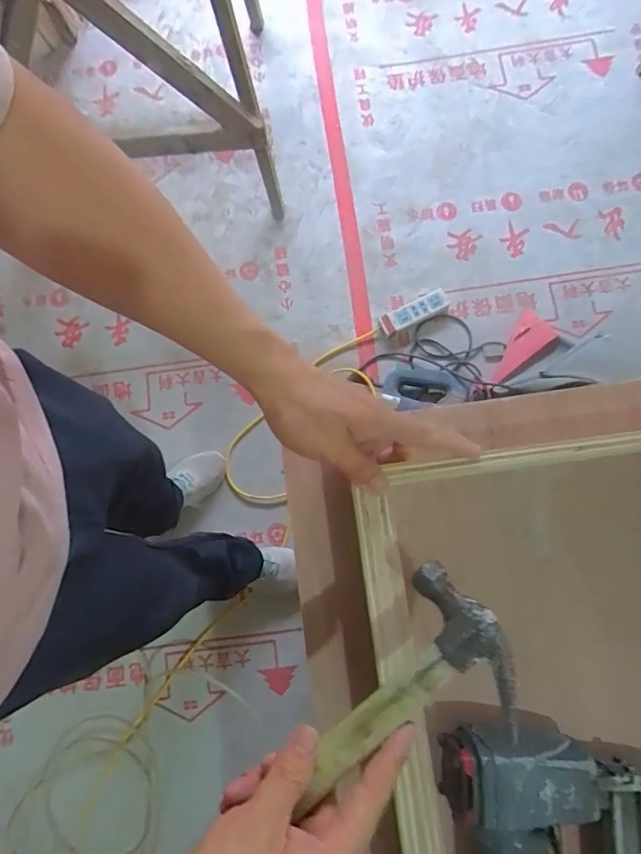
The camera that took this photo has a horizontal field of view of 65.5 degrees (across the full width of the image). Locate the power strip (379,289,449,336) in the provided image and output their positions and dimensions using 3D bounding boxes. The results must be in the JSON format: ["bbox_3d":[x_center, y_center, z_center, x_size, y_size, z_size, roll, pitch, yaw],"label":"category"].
[{"bbox_3d":[0.243,-0.298,1.294,0.185,0.039,0.054,-23,80,-3],"label":"power strip"}]

